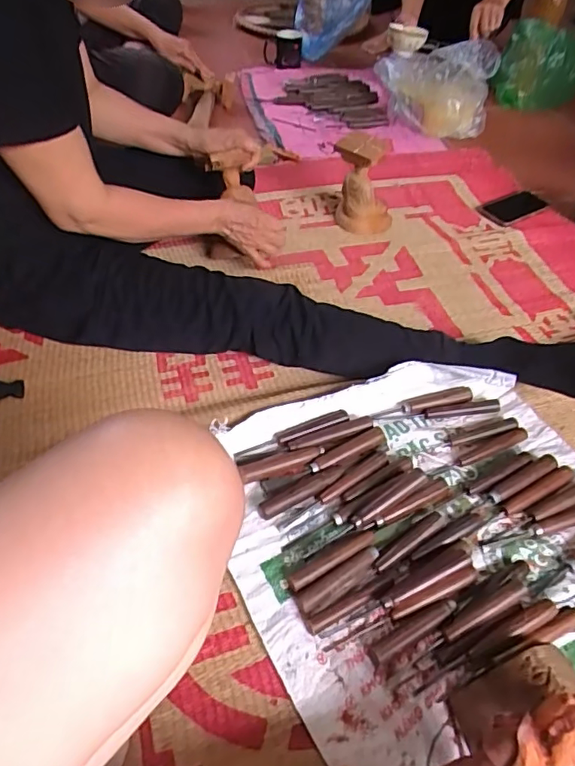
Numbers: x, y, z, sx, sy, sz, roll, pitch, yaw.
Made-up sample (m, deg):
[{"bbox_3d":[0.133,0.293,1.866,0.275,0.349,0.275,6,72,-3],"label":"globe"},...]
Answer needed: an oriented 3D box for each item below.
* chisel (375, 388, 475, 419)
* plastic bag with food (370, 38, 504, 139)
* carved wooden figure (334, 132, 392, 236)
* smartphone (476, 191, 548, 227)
[{"bbox_3d":[0.195,0.031,0.758,0.151,0.015,0.022,-12,49,-13],"label":"chisel"},{"bbox_3d":[0.390,-0.792,1.424,0.313,0.170,0.183,10,47,7],"label":"plastic bag with food"},{"bbox_3d":[0.150,-0.378,1.023,0.112,0.178,0.087,17,48,12],"label":"carved wooden figure"},{"bbox_3d":[0.498,-0.390,1.172,0.162,0.015,0.093,-30,55,-27],"label":"smartphone"}]

